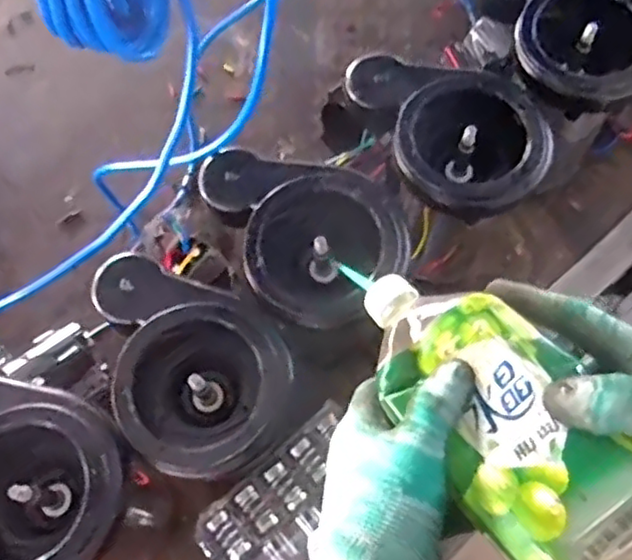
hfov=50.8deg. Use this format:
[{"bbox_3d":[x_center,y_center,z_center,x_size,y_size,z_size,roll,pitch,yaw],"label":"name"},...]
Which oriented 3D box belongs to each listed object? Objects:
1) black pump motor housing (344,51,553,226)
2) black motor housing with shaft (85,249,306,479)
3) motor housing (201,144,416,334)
[{"bbox_3d":[0.099,-0.114,0.542,0.115,0.080,0.168,-43,74,-11],"label":"black pump motor housing"},{"bbox_3d":[-0.089,0.056,0.467,0.112,0.052,0.166,-39,74,-10],"label":"black motor housing with shaft"},{"bbox_3d":[-0.004,-0.037,0.502,0.120,0.058,0.163,-28,72,-7],"label":"motor housing"}]

